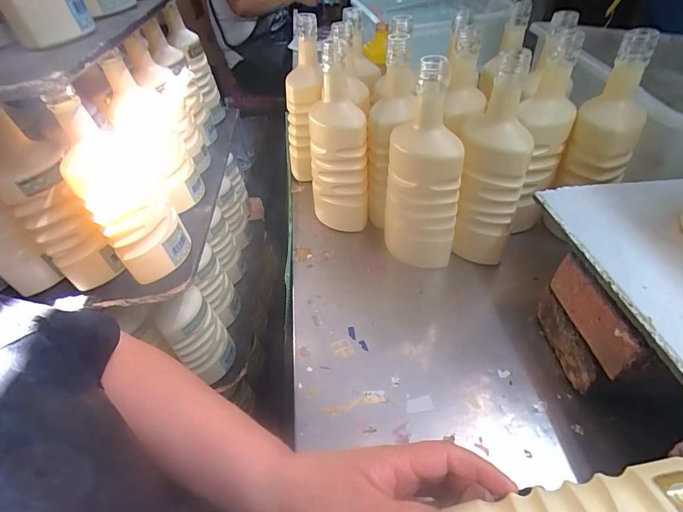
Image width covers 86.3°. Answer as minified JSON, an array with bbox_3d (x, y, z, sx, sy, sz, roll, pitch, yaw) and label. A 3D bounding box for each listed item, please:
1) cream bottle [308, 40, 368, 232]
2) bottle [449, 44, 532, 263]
[{"bbox_3d":[-0.007,-0.156,0.527,0.081,0.257,0.093,-8,44,-3],"label":"cream bottle"},{"bbox_3d":[0.181,-0.103,0.444,0.070,0.251,0.076,10,45,15],"label":"bottle"}]

